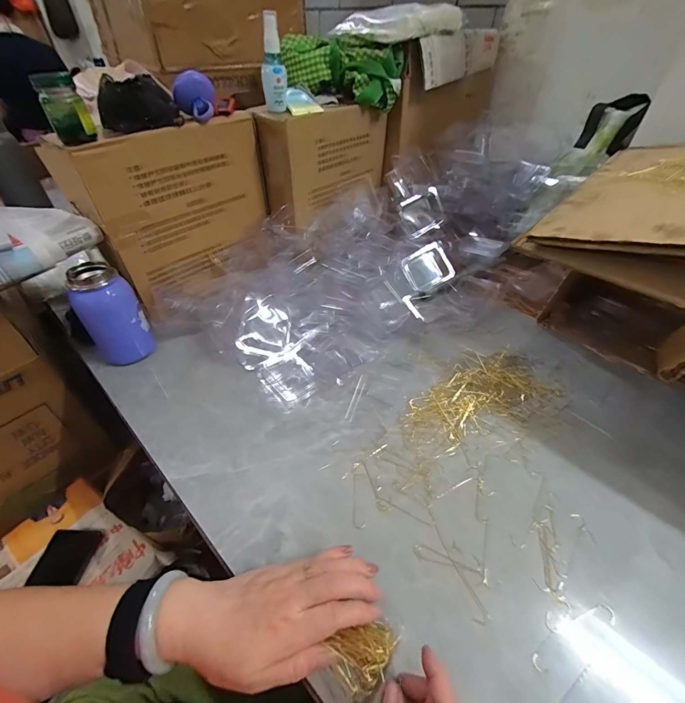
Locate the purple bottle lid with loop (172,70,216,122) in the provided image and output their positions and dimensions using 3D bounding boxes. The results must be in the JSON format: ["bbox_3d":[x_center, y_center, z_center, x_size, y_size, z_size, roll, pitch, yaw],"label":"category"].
[{"bbox_3d":[-0.215,-0.375,0.499,0.055,0.051,0.047,-12,45,-13],"label":"purple bottle lid with loop"}]

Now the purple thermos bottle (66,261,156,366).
[{"bbox_3d":[-0.333,-0.053,0.495,0.072,0.135,0.059,-32,54,-29],"label":"purple thermos bottle"}]

